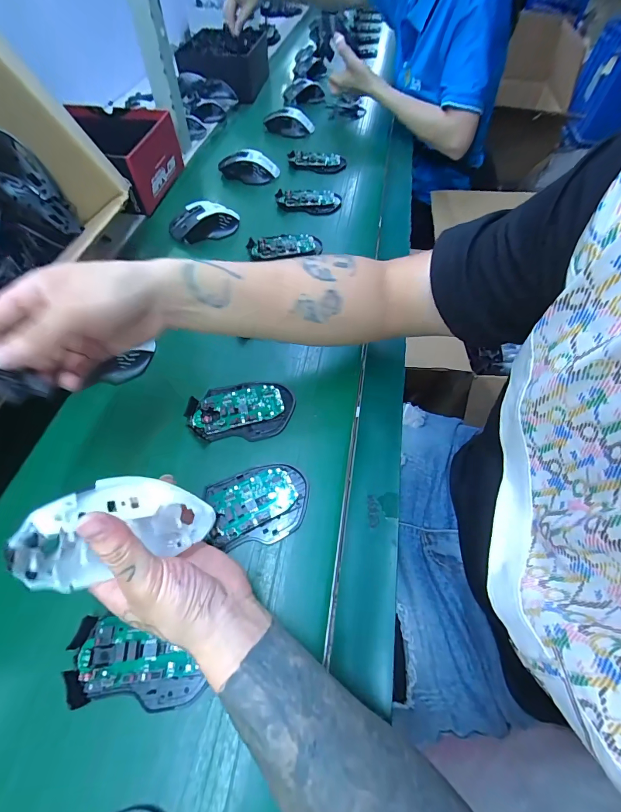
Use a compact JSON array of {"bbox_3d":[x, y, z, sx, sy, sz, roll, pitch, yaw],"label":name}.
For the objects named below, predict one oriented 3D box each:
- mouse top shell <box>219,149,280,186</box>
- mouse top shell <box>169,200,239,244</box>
[{"bbox_3d":[-0.120,-0.463,0.668,0.115,0.039,0.060,10,60,2],"label":"mouse top shell"},{"bbox_3d":[-0.172,-0.303,0.564,0.112,0.037,0.055,-20,63,-15],"label":"mouse top shell"}]

